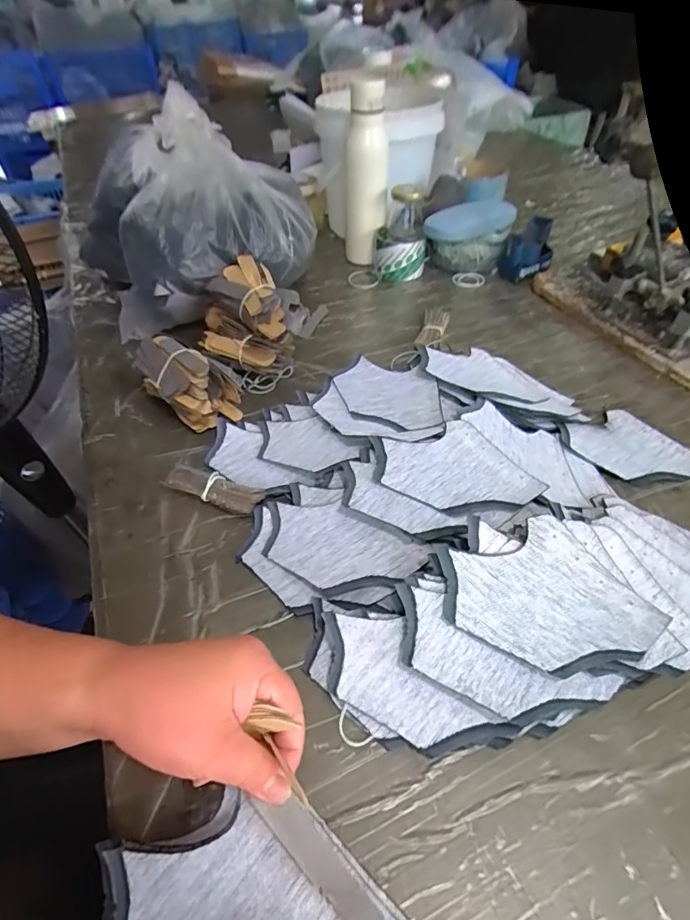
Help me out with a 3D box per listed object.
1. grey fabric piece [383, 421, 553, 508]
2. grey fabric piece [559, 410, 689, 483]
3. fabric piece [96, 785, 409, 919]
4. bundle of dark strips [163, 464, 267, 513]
[{"bbox_3d":[0.094,0.007,0.403,0.115,0.009,0.097,-15,48,-10],"label":"grey fabric piece"},{"bbox_3d":[0.287,-0.012,0.467,0.104,0.012,0.105,-25,50,-21],"label":"grey fabric piece"},{"bbox_3d":[-0.051,0.226,0.236,0.137,0.012,0.092,-17,47,-13],"label":"fabric piece"},{"bbox_3d":[-0.124,0.025,0.431,0.099,0.016,0.028,15,48,17],"label":"bundle of dark strips"}]

